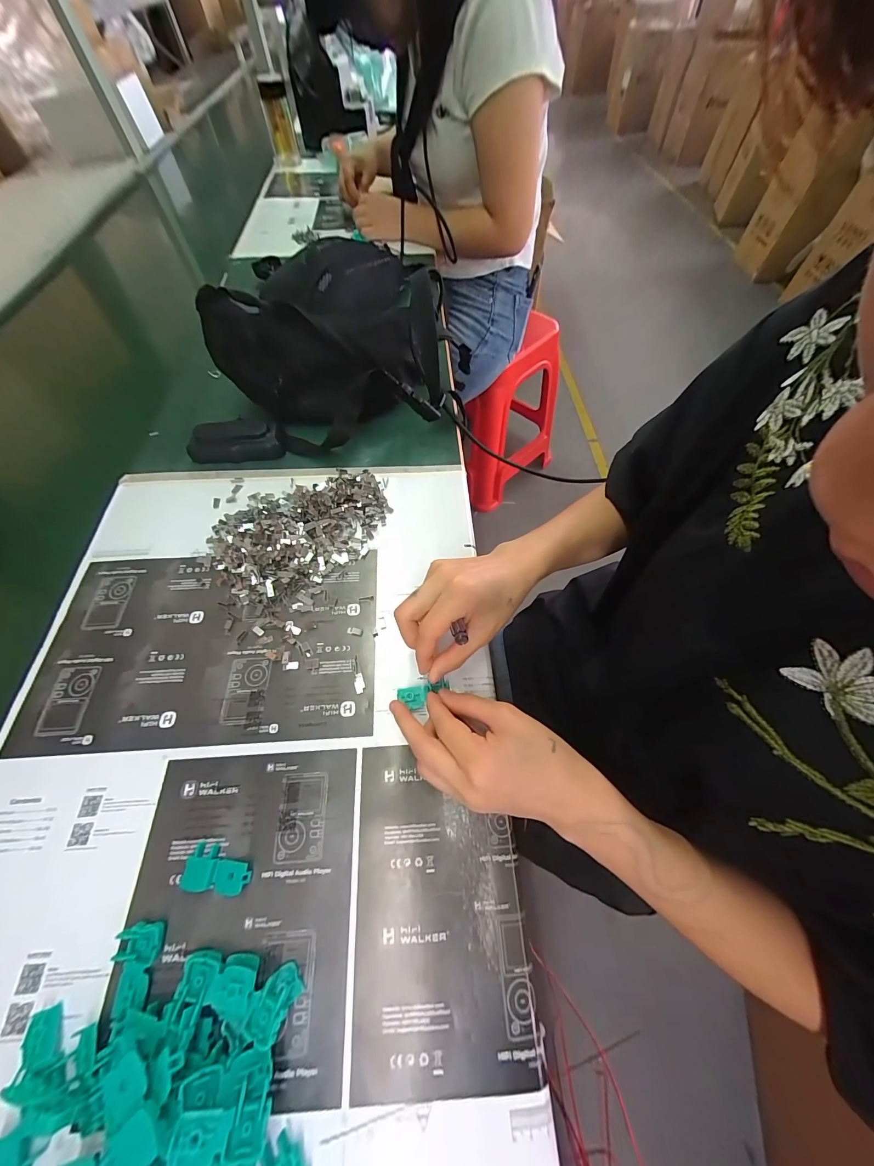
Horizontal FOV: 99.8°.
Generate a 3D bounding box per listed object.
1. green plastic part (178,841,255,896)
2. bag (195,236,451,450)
[{"bbox_3d":[-0.149,0.195,0.250,0.043,0.009,0.025,5,61,6],"label":"green plastic part"},{"bbox_3d":[-0.148,-0.364,0.510,0.279,0.119,0.389,-13,61,-4],"label":"bag"}]

